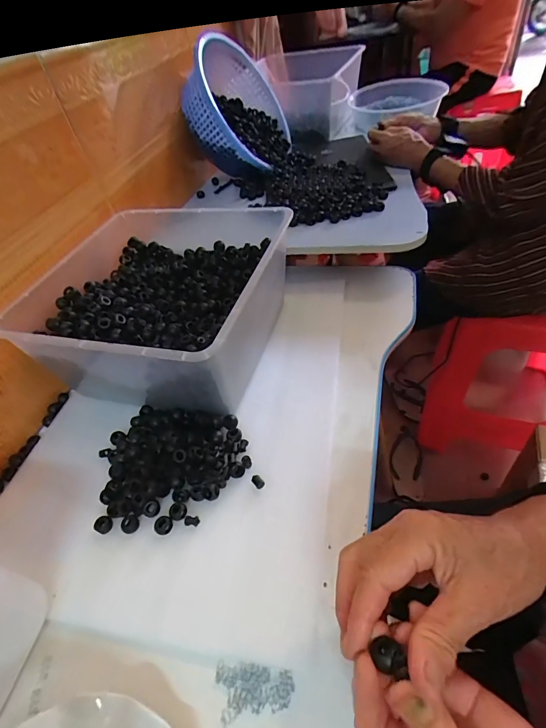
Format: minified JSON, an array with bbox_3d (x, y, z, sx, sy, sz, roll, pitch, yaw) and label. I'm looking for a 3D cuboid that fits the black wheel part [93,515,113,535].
[{"bbox_3d":[-0.175,0.166,0.391,0.016,0.007,0.017,-6,46,6],"label":"black wheel part"}]

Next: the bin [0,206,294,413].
[{"bbox_3d":[-0.145,-0.083,0.530,0.296,0.150,0.309,7,49,15],"label":"bin"}]

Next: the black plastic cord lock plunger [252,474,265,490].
[{"bbox_3d":[-0.016,0.125,0.402,0.010,0.009,0.016,-35,50,-21],"label":"black plastic cord lock plunger"}]

